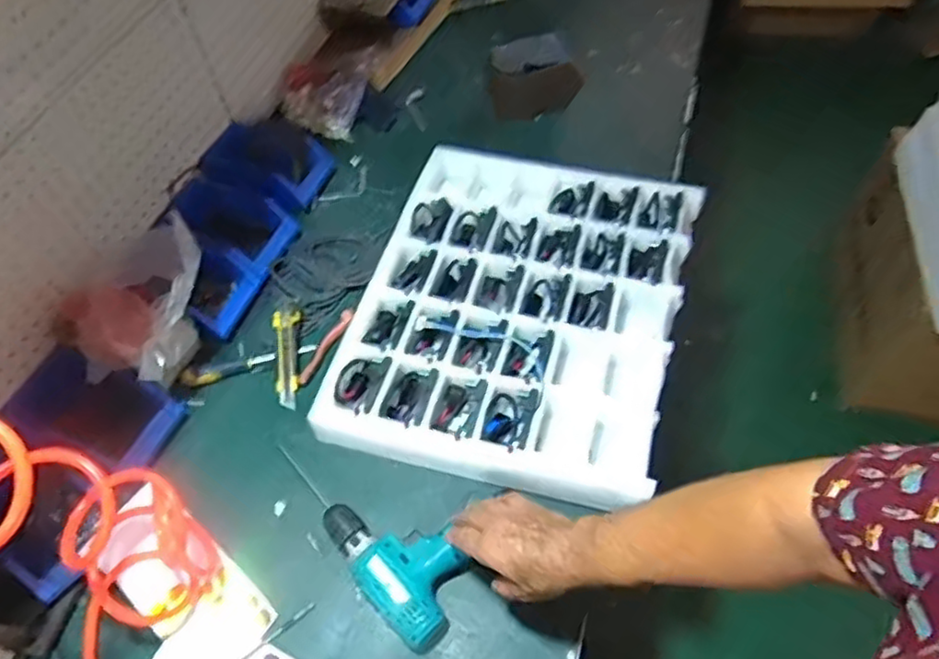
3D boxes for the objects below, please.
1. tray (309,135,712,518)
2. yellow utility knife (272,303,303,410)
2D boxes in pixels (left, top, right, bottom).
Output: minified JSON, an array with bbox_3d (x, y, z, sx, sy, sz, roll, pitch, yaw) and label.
[{"bbox_3d":[0.075,-0.044,0.945,0.440,0.050,0.535,12,57,11],"label":"tray"},{"bbox_3d":[-0.261,0.035,0.948,0.037,0.027,0.162,-6,68,-1],"label":"yellow utility knife"}]

